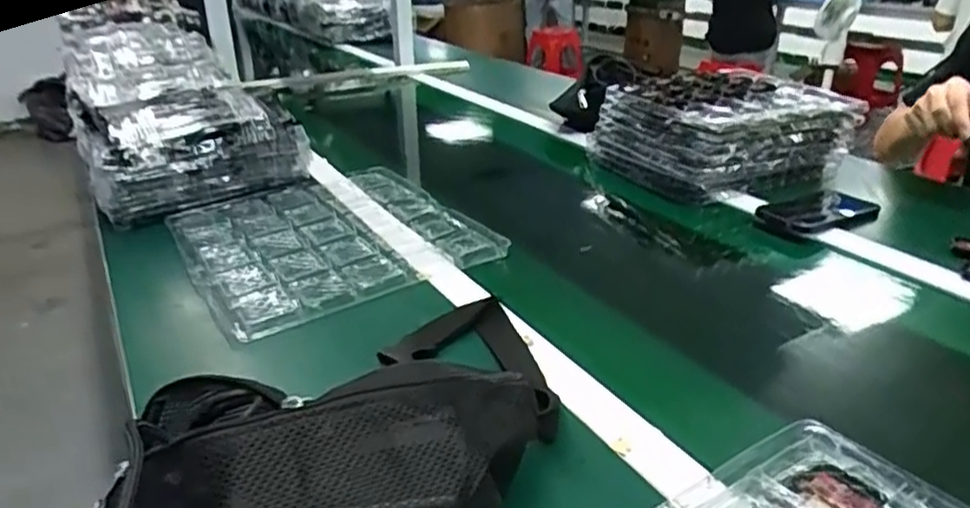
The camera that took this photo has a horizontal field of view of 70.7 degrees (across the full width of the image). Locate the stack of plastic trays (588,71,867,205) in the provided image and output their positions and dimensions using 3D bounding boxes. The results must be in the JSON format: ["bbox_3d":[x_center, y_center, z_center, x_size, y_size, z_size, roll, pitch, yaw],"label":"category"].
[{"bbox_3d":[0.368,-0.187,1.063,0.315,0.128,0.257,-11,28,-20],"label":"stack of plastic trays"}]

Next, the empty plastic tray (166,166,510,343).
[{"bbox_3d":[-0.195,-0.023,0.845,0.314,0.030,0.340,-16,30,-28],"label":"empty plastic tray"}]

